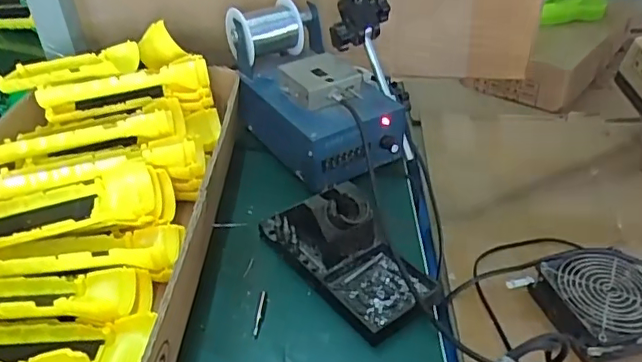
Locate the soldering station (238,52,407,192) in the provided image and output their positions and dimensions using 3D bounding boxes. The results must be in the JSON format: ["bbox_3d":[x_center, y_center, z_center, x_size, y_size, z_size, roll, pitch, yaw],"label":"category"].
[{"bbox_3d":[0.000,-0.080,0.605,0.118,0.086,0.174,-23,42,-26],"label":"soldering station"}]

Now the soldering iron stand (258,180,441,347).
[{"bbox_3d":[0.020,0.047,0.473,0.079,0.069,0.158,-27,44,-30],"label":"soldering iron stand"}]

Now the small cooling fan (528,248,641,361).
[{"bbox_3d":[0.321,0.138,0.647,0.129,0.043,0.119,-10,38,-14],"label":"small cooling fan"}]

